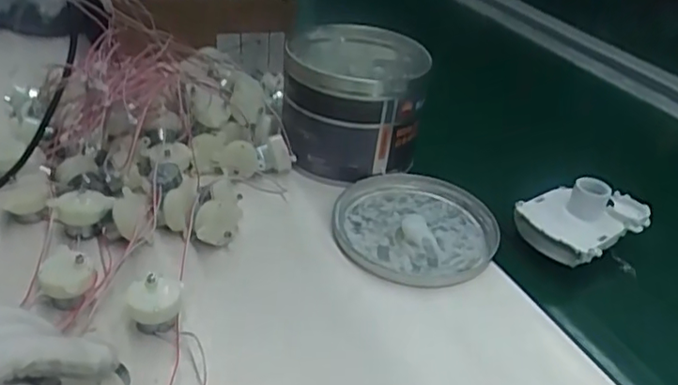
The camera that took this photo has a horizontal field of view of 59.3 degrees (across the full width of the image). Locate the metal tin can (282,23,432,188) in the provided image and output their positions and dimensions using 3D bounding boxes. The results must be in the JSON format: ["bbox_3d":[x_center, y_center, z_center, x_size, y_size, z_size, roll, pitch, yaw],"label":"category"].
[{"bbox_3d":[0.013,-0.080,0.556,0.126,0.115,0.126,12,34,7],"label":"metal tin can"}]

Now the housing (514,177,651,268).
[{"bbox_3d":[0.197,0.018,0.483,0.111,0.053,0.069,-16,40,-31],"label":"housing"}]

